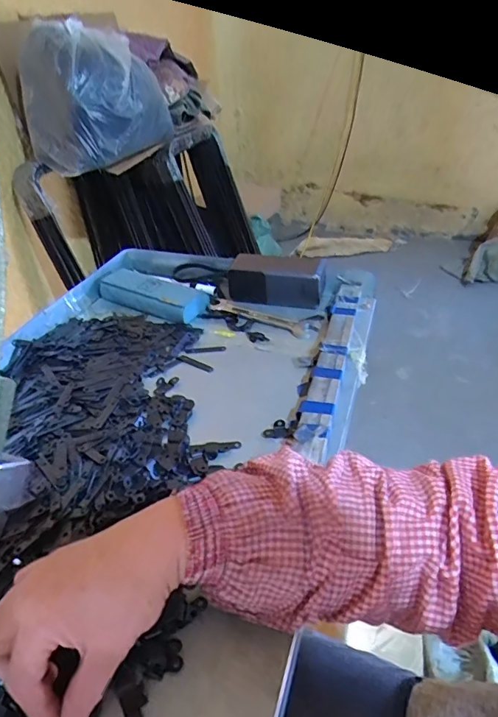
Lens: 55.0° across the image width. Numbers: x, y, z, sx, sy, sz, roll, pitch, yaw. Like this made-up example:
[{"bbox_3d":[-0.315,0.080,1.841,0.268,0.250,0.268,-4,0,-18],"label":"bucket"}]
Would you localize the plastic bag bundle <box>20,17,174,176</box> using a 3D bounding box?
[{"bbox_3d":[-0.395,-0.688,1.255,0.380,0.311,0.211,-12,39,-13],"label":"plastic bag bundle"}]

